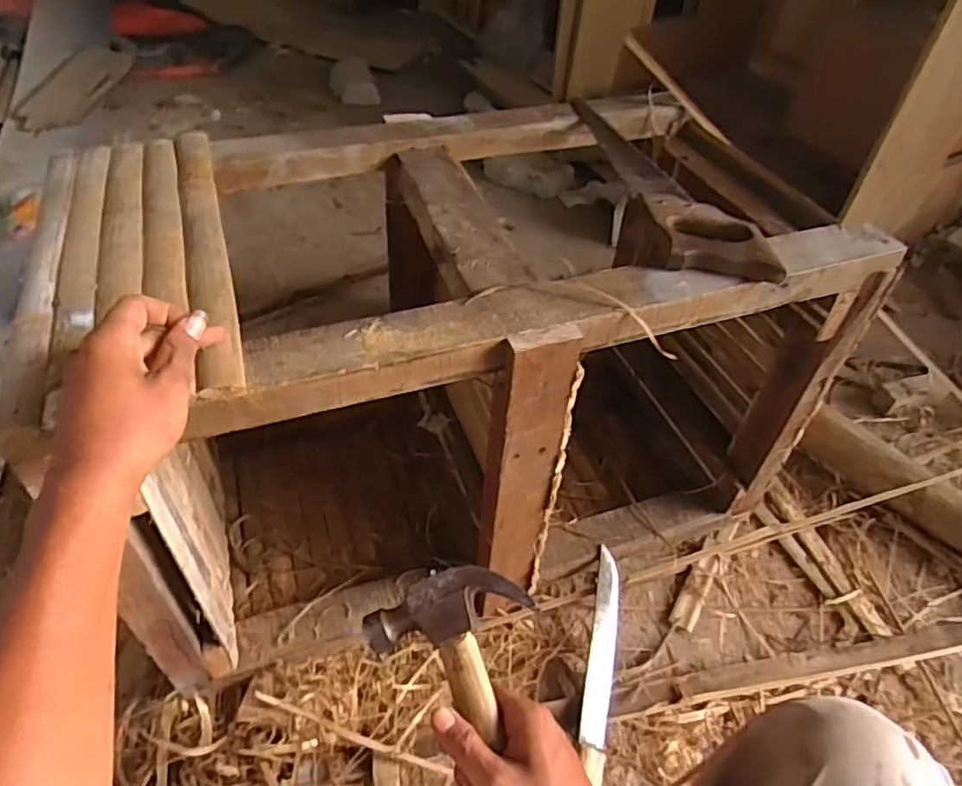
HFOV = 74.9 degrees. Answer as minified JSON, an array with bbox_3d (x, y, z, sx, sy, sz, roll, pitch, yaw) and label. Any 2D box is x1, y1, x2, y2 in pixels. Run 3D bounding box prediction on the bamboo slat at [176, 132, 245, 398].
[{"bbox_3d":[-0.245,-0.139,0.555,0.035,0.010,0.397,-14,49,-16],"label":"bamboo slat"}]

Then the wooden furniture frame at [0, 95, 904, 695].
[{"bbox_3d":[-0.019,-0.043,0.769,0.750,0.444,0.430,-15,49,-16],"label":"wooden furniture frame"}]

